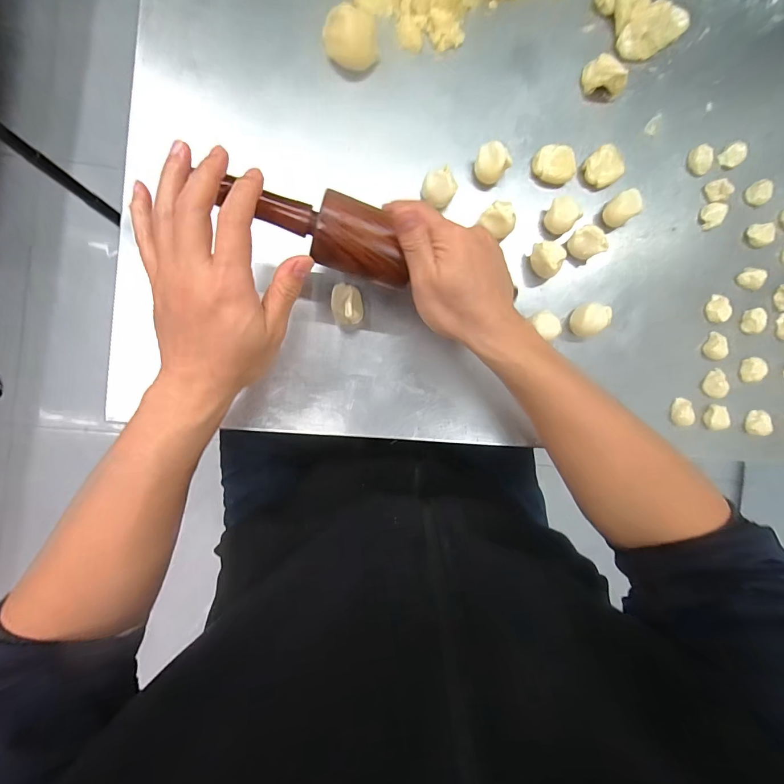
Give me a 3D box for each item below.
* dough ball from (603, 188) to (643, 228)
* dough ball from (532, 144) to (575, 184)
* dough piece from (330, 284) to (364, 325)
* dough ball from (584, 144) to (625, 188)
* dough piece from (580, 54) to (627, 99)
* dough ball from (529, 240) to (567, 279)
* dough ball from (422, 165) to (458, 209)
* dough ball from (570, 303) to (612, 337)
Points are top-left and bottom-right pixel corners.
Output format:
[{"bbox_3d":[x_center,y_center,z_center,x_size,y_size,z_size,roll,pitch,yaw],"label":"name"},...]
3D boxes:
[{"bbox_3d":[0.250,-0.199,0.414,0.035,0.026,0.028,-37,93,-5],"label":"dough ball"},{"bbox_3d":[0.177,-0.248,0.415,0.042,0.021,0.036,11,88,-6],"label":"dough ball"},{"bbox_3d":[-0.045,-0.087,0.378,0.031,0.035,0.039,-4,90,-6],"label":"dough piece"},{"bbox_3d":[0.233,-0.247,0.419,0.037,0.020,0.038,0,89,-6],"label":"dough ball"},{"bbox_3d":[0.232,-0.344,0.415,0.030,0.028,0.045,-40,93,-5],"label":"dough piece"},{"bbox_3d":[0.168,-0.141,0.404,0.034,0.031,0.035,0,89,-6],"label":"dough ball"},{"bbox_3d":[0.048,-0.209,0.388,0.033,0.028,0.028,31,86,-5],"label":"dough ball"},{"bbox_3d":[0.211,-0.077,0.404,0.034,0.028,0.032,0,89,-6],"label":"dough ball"}]

